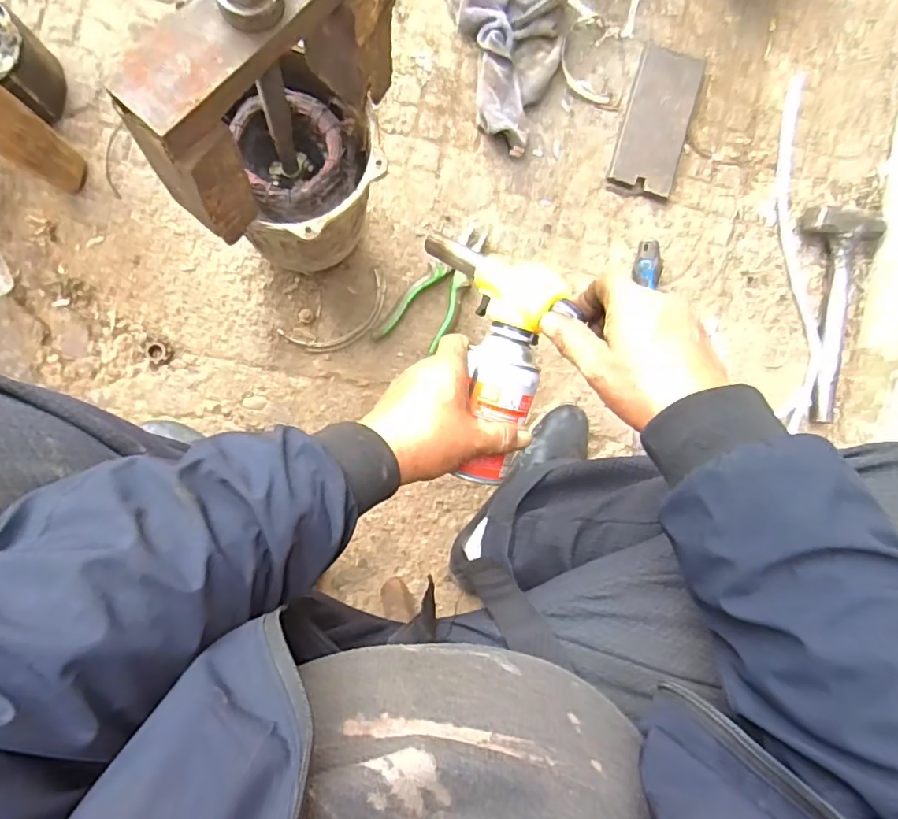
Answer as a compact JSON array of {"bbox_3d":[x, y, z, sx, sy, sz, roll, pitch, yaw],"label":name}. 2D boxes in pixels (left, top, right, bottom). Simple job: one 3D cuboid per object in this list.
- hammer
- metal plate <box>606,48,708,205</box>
[{"bbox_3d":[0.534,-0.129,0.783,0.115,0.044,0.293,9,88,-8],"label":"hammer"},{"bbox_3d":[0.287,-0.396,0.771,0.090,0.023,0.203,16,87,-7],"label":"metal plate"}]

